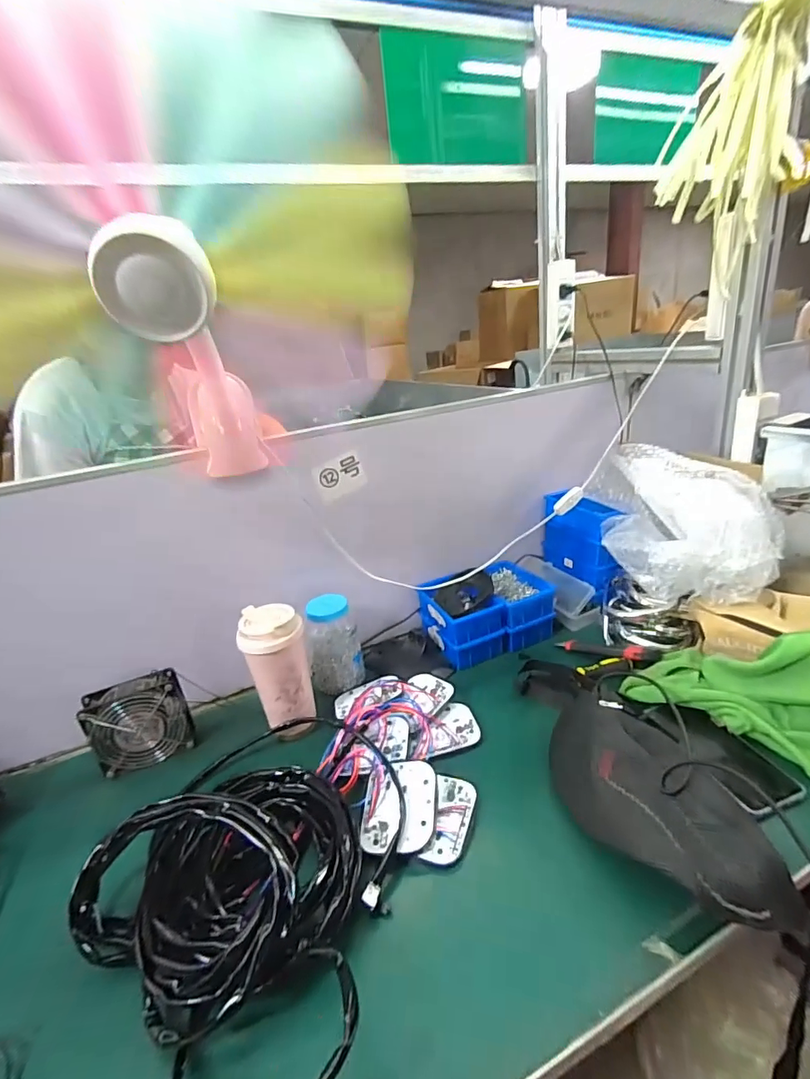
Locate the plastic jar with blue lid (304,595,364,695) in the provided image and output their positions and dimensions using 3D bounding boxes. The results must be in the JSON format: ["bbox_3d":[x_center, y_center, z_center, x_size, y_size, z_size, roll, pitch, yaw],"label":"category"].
[{"bbox_3d":[-0.116,0.165,0.775,0.082,0.147,0.072,-11,23,-9],"label":"plastic jar with blue lid"}]

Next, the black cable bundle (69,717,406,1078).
[{"bbox_3d":[-0.167,0.330,0.464,0.291,0.109,0.317,-3,23,10],"label":"black cable bundle"}]

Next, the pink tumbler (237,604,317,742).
[{"bbox_3d":[-0.175,0.192,0.687,0.079,0.188,0.072,-11,23,-10],"label":"pink tumbler"}]

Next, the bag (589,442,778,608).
[{"bbox_3d":[0.399,-0.030,0.727,0.274,0.186,0.129,13,30,39],"label":"bag"}]

